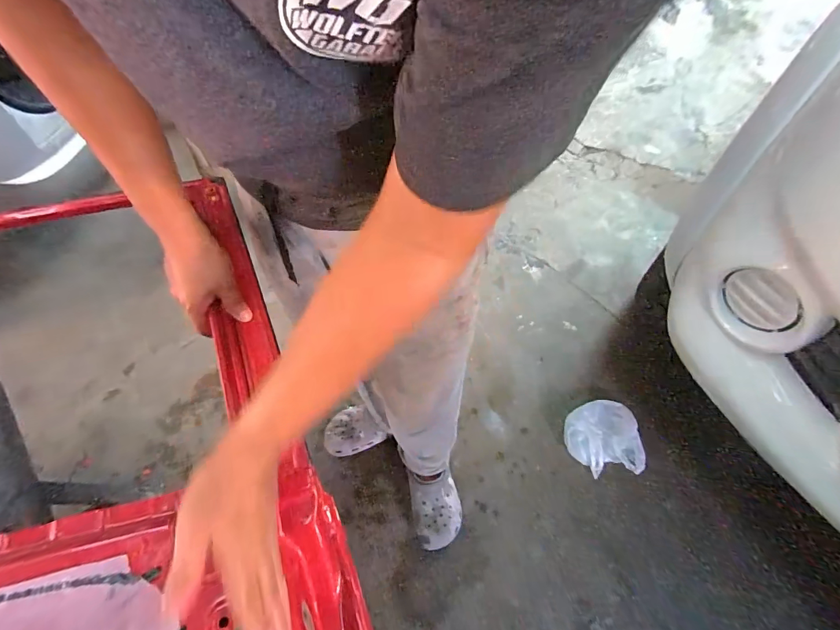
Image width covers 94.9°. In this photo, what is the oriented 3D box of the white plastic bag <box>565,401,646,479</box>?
[{"bbox_3d":[0.519,0.342,1.093,0.208,0.073,0.206,-5,56,-2],"label":"white plastic bag"}]

